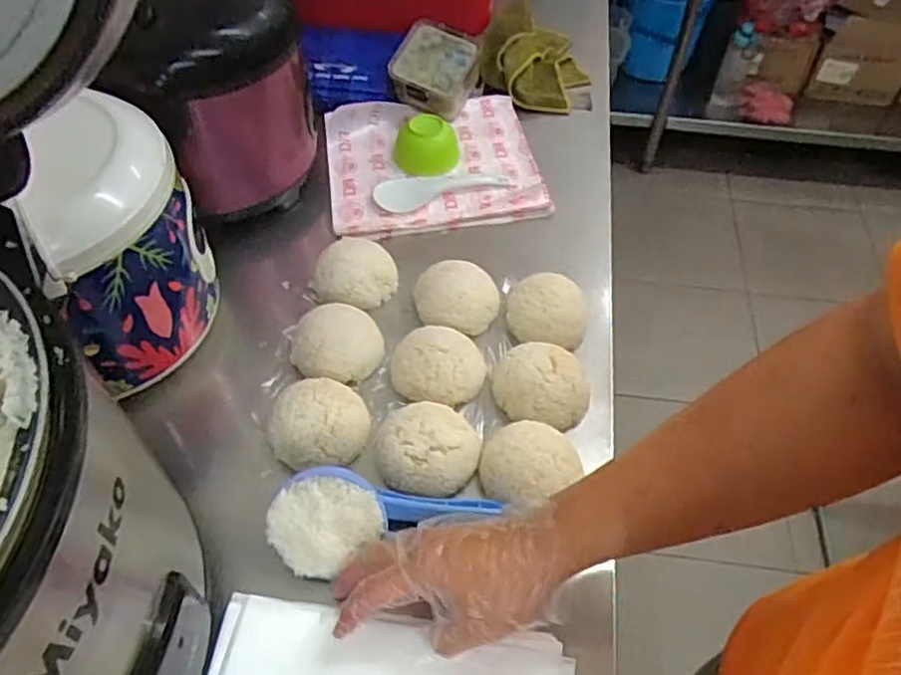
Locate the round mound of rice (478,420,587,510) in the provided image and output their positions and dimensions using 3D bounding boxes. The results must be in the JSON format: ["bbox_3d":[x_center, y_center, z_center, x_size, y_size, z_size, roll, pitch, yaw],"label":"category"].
[{"bbox_3d":[0.074,0.120,0.638,0.089,0.047,0.096,-10,54,-11],"label":"round mound of rice"}]

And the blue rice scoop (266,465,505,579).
[{"bbox_3d":[-0.054,0.152,0.588,0.192,0.073,0.064,-3,53,-17],"label":"blue rice scoop"}]

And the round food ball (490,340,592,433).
[{"bbox_3d":[0.092,0.045,0.690,0.094,0.048,0.088,2,53,-3],"label":"round food ball"}]

